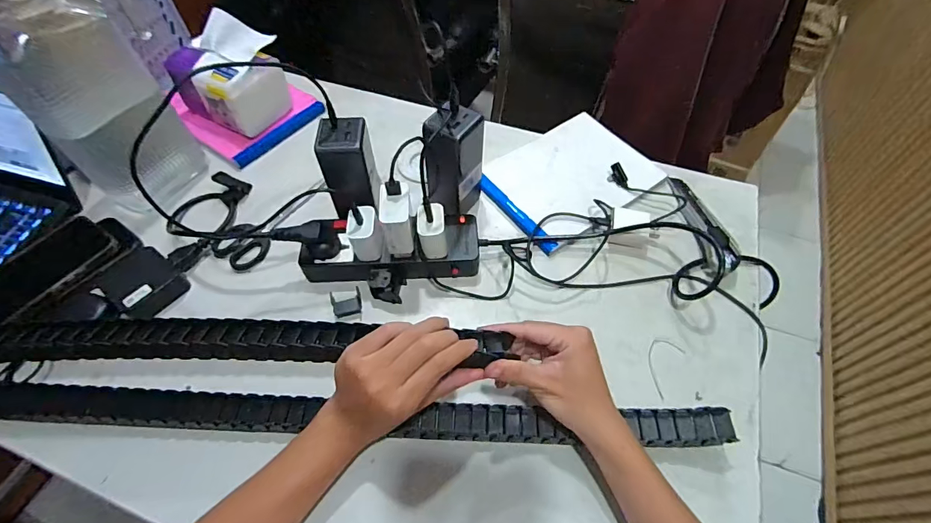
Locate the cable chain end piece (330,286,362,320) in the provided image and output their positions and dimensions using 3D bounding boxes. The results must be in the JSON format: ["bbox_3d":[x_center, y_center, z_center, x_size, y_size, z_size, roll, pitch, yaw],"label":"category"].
[{"bbox_3d":[-0.126,0.046,0.460,0.031,0.012,0.031,-13,56,-9],"label":"cable chain end piece"}]

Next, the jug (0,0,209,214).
[{"bbox_3d":[-0.411,-0.200,0.488,0.137,0.245,0.143,-33,61,-21],"label":"jug"}]

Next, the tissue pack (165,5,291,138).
[{"bbox_3d":[-0.324,-0.260,0.592,0.129,0.111,0.104,31,60,20],"label":"tissue pack"}]

